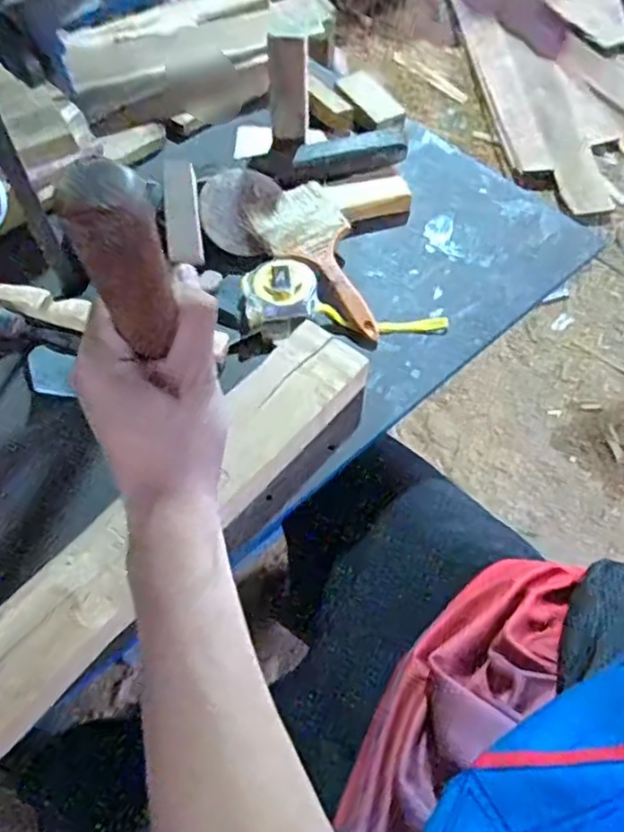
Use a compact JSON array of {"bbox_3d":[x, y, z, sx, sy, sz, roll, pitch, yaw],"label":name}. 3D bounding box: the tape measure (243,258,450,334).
[{"bbox_3d":[0.031,-0.115,0.617,0.191,0.033,0.068,-1,57,1],"label":"tape measure"}]

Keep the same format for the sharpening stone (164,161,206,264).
[{"bbox_3d":[-0.129,-0.203,0.639,0.034,0.007,0.102,-5,87,-16],"label":"sharpening stone"}]

